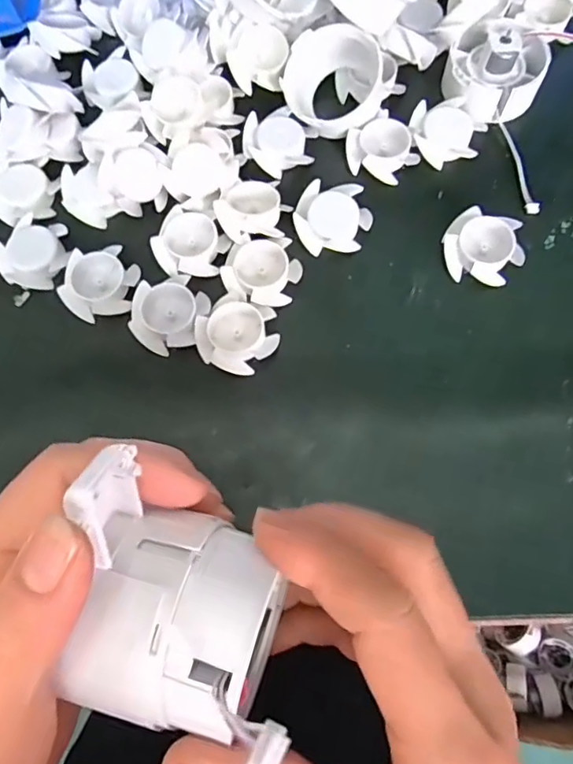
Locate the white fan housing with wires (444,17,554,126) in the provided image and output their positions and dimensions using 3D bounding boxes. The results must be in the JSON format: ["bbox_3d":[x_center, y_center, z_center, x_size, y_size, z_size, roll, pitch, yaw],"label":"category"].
[{"bbox_3d":[0.118,-0.177,0.317,0.054,0.032,0.050,23,75,8],"label":"white fan housing with wires"}]

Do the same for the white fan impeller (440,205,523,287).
[{"bbox_3d":[0.103,-0.070,0.294,0.039,0.015,0.035,21,75,8],"label":"white fan impeller"}]

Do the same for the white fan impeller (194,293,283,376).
[{"bbox_3d":[-0.025,-0.023,0.283,0.040,0.012,0.035,20,75,7],"label":"white fan impeller"}]

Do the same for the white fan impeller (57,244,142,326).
[{"bbox_3d":[-0.098,-0.053,0.296,0.036,0.010,0.041,16,74,6],"label":"white fan impeller"}]

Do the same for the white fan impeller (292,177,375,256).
[{"bbox_3d":[0.025,-0.089,0.303,0.040,0.012,0.035,-6,73,0],"label":"white fan impeller"}]

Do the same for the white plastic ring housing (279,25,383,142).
[{"bbox_3d":[0.027,-0.169,0.318,0.057,0.028,0.057,7,100,4],"label":"white plastic ring housing"}]

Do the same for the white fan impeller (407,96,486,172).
[{"bbox_3d":[0.091,-0.143,0.318,0.038,0.011,0.036,-17,73,-4],"label":"white fan impeller"}]

